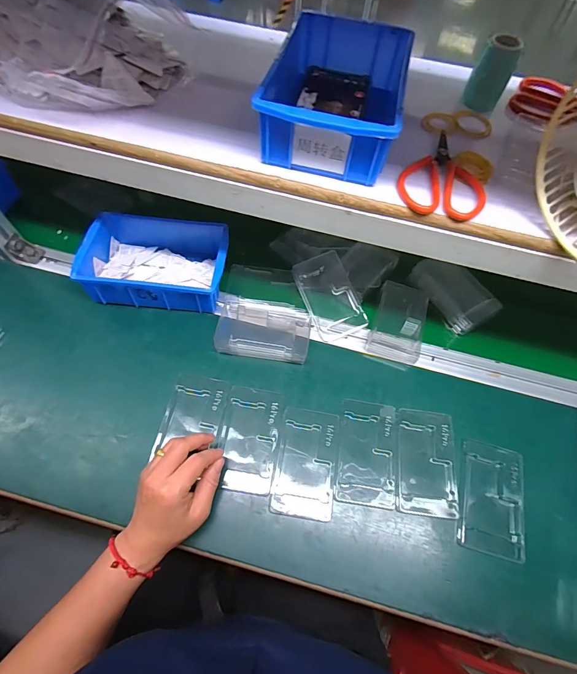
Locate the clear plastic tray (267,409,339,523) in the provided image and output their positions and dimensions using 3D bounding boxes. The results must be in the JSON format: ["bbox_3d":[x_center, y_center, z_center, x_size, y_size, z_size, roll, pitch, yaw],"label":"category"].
[{"bbox_3d":[0.023,0.156,0.451,0.073,0.007,0.128,10,61,2],"label":"clear plastic tray"}]

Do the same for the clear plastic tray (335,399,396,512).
[{"bbox_3d":[0.102,0.146,0.461,0.073,0.008,0.126,10,61,1],"label":"clear plastic tray"}]

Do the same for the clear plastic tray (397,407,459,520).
[{"bbox_3d":[0.178,0.159,0.459,0.074,0.010,0.127,10,61,1],"label":"clear plastic tray"}]

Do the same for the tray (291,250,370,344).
[{"bbox_3d":[0.062,-0.064,0.555,0.076,0.016,0.134,-21,75,-1],"label":"tray"}]

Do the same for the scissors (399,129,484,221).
[{"bbox_3d":[0.162,-0.171,0.377,0.083,0.011,0.116,16,61,5],"label":"scissors"}]

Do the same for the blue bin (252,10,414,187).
[{"bbox_3d":[0.051,-0.259,0.381,0.126,0.060,0.189,13,61,3],"label":"blue bin"}]

